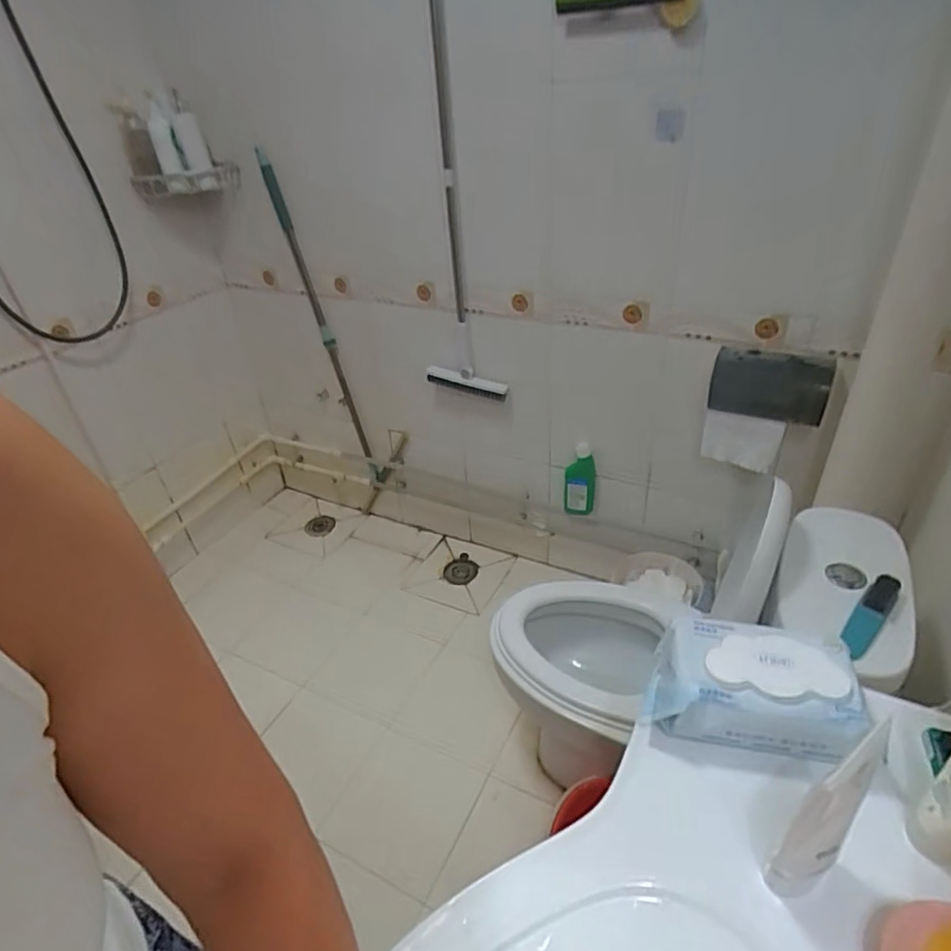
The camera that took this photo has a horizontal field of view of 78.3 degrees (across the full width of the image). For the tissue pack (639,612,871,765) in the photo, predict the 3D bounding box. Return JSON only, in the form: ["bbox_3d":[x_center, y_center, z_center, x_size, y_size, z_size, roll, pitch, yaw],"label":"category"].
[{"bbox_3d":[0.259,0.199,0.557,0.171,0.062,0.109,8,37,18],"label":"tissue pack"}]

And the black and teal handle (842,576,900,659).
[{"bbox_3d":[0.552,0.194,0.819,0.037,0.028,0.159,27,62,37],"label":"black and teal handle"}]

